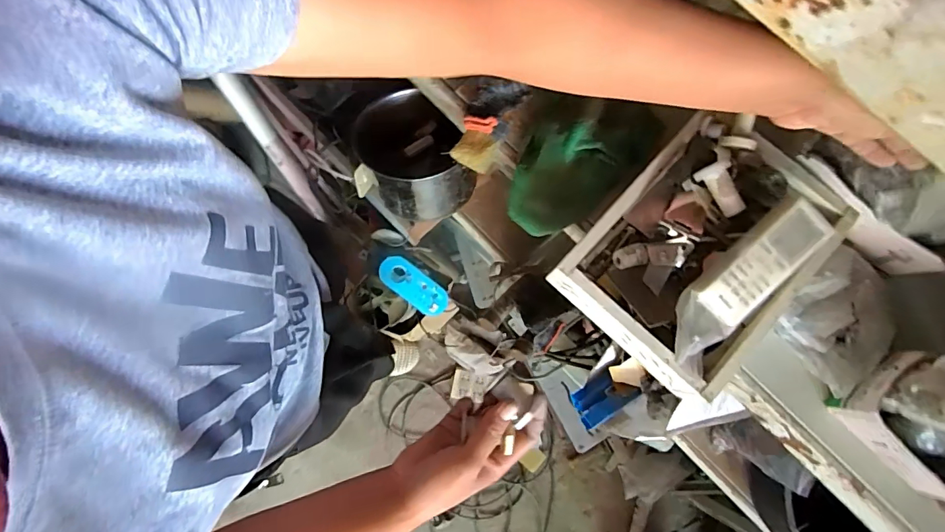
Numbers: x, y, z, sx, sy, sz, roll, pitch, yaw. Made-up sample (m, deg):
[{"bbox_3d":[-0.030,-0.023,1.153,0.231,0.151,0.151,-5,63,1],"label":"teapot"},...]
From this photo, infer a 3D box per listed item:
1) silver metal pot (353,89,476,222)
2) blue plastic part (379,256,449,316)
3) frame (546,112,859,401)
[{"bbox_3d":[-0.095,-0.192,0.776,0.198,0.121,0.209,0,63,-1],"label":"silver metal pot"},{"bbox_3d":[-0.140,0.051,1.122,0.189,0.015,0.082,40,99,-18],"label":"blue plastic part"},{"bbox_3d":[0.222,-0.018,0.445,0.190,0.077,0.241,43,81,8],"label":"frame"}]

